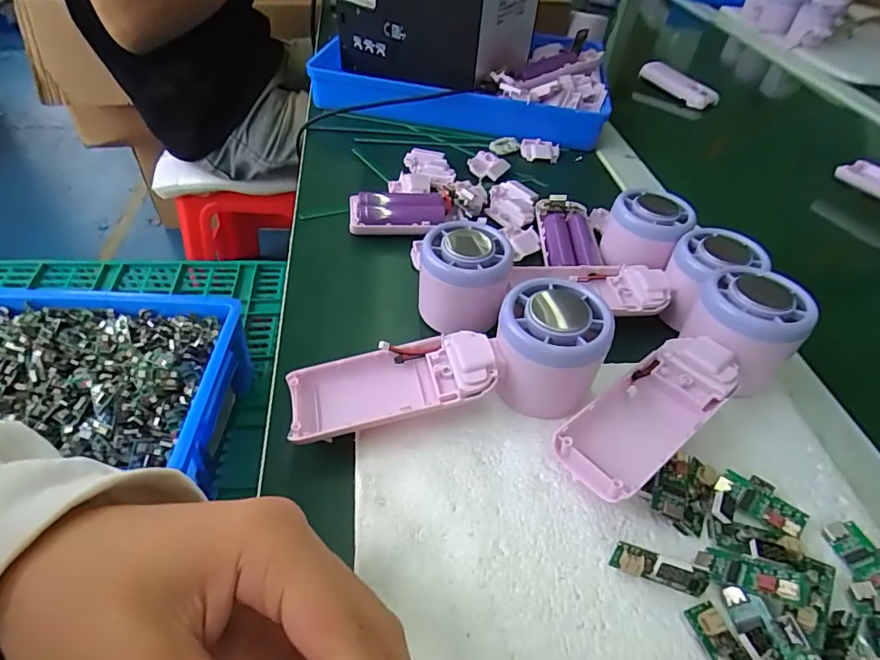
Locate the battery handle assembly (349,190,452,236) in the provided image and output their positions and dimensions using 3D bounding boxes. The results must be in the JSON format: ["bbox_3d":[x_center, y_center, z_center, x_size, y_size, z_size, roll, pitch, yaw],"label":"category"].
[{"bbox_3d":[-0.032,-0.092,0.399,0.080,0.022,0.041,0,45,-3],"label":"battery handle assembly"}]

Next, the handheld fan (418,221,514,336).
[{"bbox_3d":[0.015,-0.035,0.317,0.055,0.049,0.050,5,45,2],"label":"handheld fan"}]

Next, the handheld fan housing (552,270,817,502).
[{"bbox_3d":[0.130,0.025,0.259,0.162,0.055,0.056,-32,55,-30],"label":"handheld fan housing"}]

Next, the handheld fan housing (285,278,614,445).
[{"bbox_3d":[0.006,0.024,0.265,0.167,0.056,0.058,-14,46,4],"label":"handheld fan housing"}]

